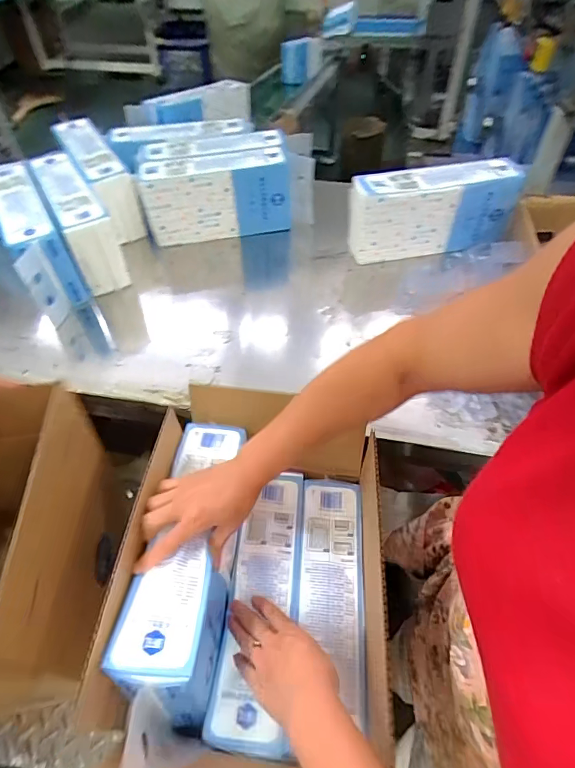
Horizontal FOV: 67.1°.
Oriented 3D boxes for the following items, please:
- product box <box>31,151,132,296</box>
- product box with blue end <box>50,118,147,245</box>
[{"bbox_3d":[-0.421,-0.326,0.895,0.085,0.177,0.309,-26,55,-18],"label":"product box"},{"bbox_3d":[-0.417,-0.452,0.979,0.084,0.184,0.328,-28,55,-20],"label":"product box with blue end"}]

